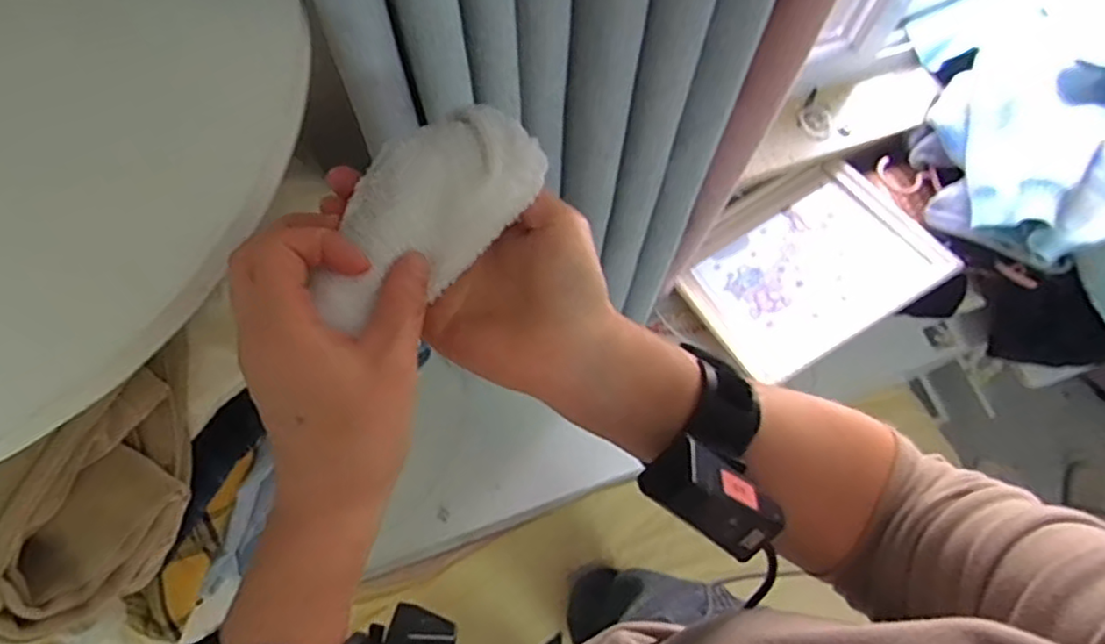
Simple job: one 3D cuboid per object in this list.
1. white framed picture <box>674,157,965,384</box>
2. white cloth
[{"bbox_3d":[0.397,-0.095,1.068,0.356,0.033,0.308,-32,57,0],"label":"white framed picture"},{"bbox_3d":[-0.059,-0.053,0.304,0.122,0.026,0.060,-38,76,-13],"label":"white cloth"}]

